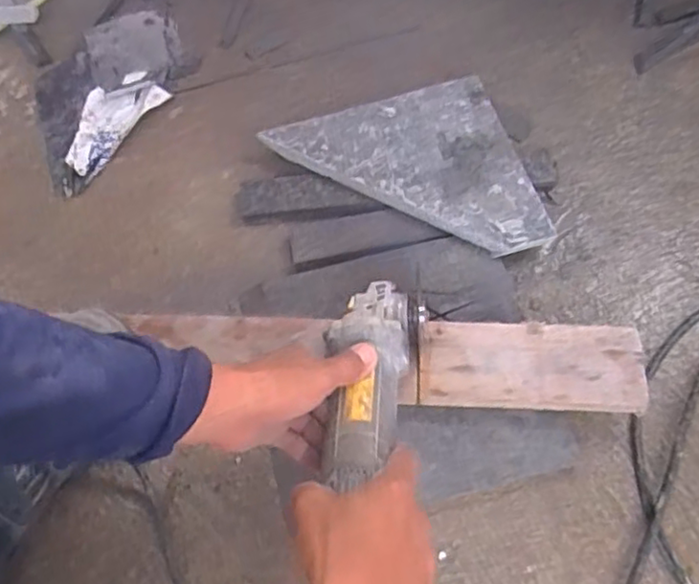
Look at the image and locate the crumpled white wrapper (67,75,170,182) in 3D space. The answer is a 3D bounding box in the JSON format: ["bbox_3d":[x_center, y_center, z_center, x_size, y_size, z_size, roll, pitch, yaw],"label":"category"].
[{"bbox_3d":[-0.302,-0.216,0.809,0.080,0.019,0.147,33,70,16],"label":"crumpled white wrapper"}]

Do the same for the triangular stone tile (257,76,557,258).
[{"bbox_3d":[0.068,-0.122,0.725,0.247,0.012,0.231,-18,66,-6],"label":"triangular stone tile"}]

